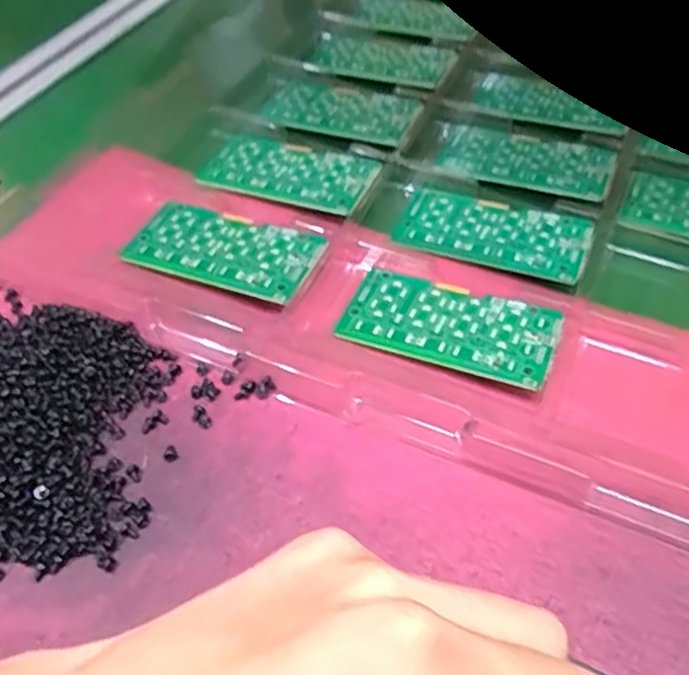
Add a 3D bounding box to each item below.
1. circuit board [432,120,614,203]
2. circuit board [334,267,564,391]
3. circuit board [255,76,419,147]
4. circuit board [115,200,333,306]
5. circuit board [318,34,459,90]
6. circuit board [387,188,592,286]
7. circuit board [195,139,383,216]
[{"bbox_3d":[0.105,-0.101,0.405,0.093,0.005,0.050,21,57,14],"label":"circuit board"},{"bbox_3d":[0.048,-0.006,0.320,0.093,0.004,0.045,17,53,19],"label":"circuit board"},{"bbox_3d":[-0.003,-0.142,0.435,0.094,0.004,0.052,22,57,15],"label":"circuit board"},{"bbox_3d":[-0.059,-0.043,0.347,0.091,0.008,0.046,19,56,13],"label":"circuit board"},{"bbox_3d":[0.024,-0.190,0.479,0.093,0.005,0.049,21,57,14],"label":"circuit board"},{"bbox_3d":[0.076,-0.054,0.358,0.093,0.004,0.047,18,56,12],"label":"circuit board"},{"bbox_3d":[-0.031,-0.091,0.386,0.092,0.005,0.046,19,56,13],"label":"circuit board"}]

